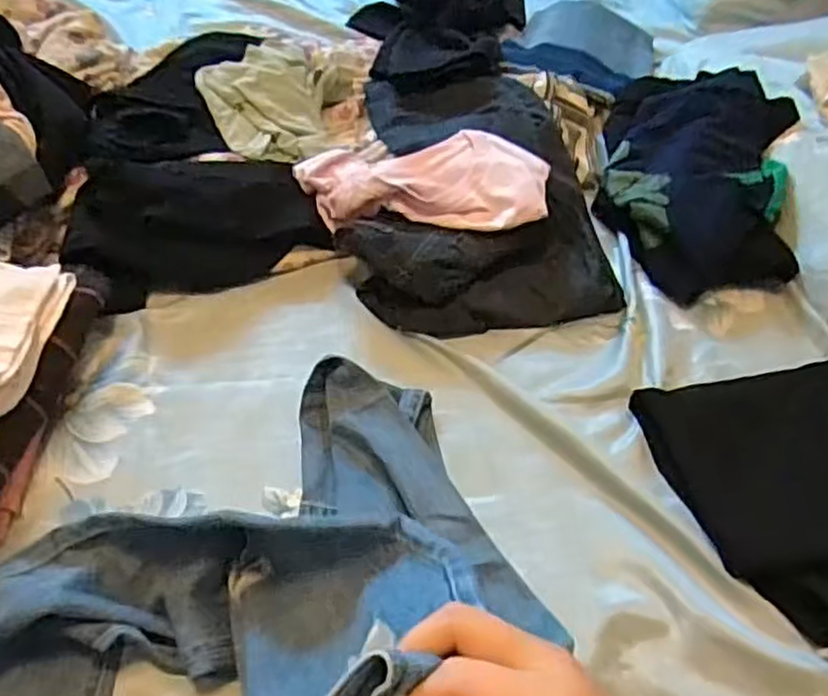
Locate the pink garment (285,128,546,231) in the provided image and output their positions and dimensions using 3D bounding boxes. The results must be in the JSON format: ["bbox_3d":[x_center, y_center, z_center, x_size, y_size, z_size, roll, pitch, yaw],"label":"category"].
[{"bbox_3d":[0.010,-0.204,0.924,0.300,0.063,0.140,5,51,0],"label":"pink garment"}]

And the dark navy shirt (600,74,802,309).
[{"bbox_3d":[0.376,-0.246,0.993,0.225,0.131,0.359,10,51,4],"label":"dark navy shirt"}]

